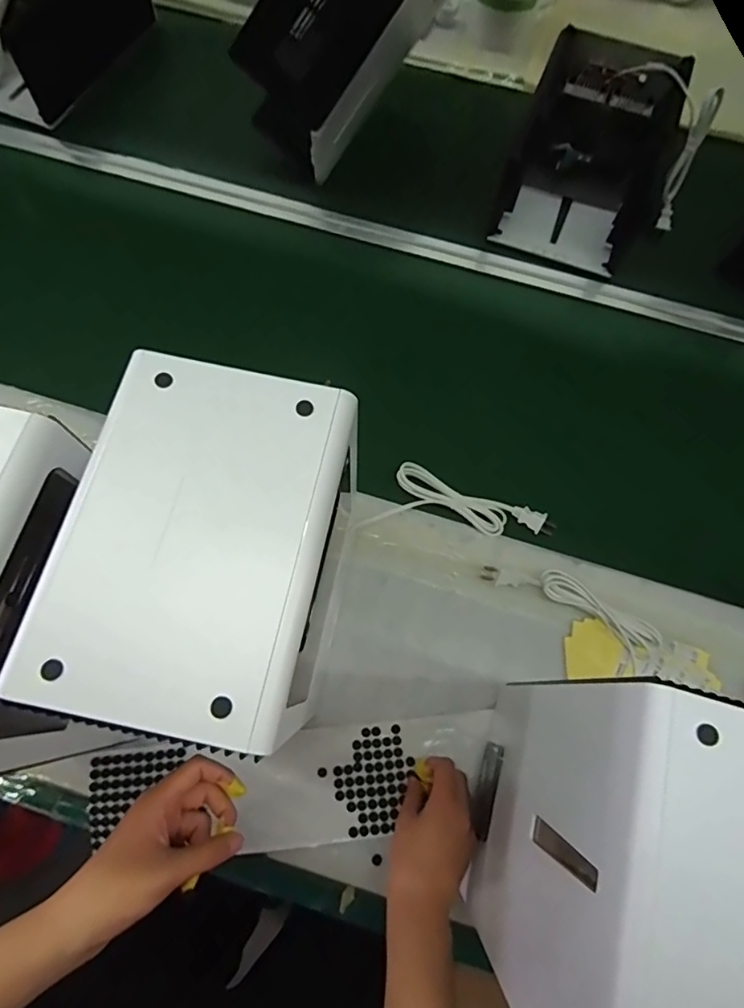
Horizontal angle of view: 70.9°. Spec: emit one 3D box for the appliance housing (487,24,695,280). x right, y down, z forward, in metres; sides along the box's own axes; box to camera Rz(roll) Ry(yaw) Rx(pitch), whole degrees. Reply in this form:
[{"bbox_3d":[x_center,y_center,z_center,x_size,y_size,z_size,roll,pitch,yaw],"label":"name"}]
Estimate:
[{"bbox_3d":[0.346,-0.546,0.810,0.230,0.111,0.358,22,73,7],"label":"appliance housing"}]

